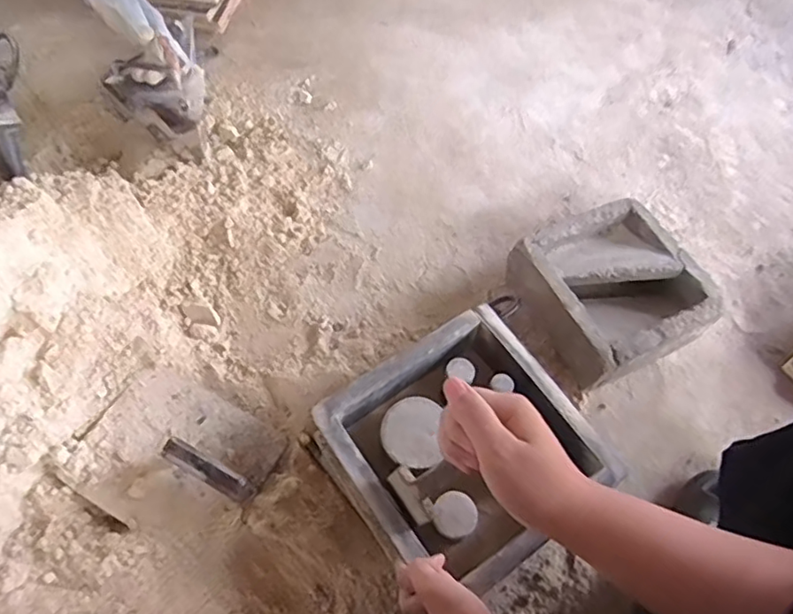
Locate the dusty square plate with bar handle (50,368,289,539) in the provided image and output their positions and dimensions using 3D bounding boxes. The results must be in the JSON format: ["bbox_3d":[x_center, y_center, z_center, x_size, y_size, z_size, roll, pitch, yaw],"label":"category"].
[{"bbox_3d":[-0.255,0.162,0.665,0.208,0.059,0.163,25,66,9],"label":"dusty square plate with bar handle"}]

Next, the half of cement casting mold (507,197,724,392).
[{"bbox_3d":[0.282,-0.020,0.790,0.198,0.098,0.201,-24,66,-13],"label":"half of cement casting mold"}]

